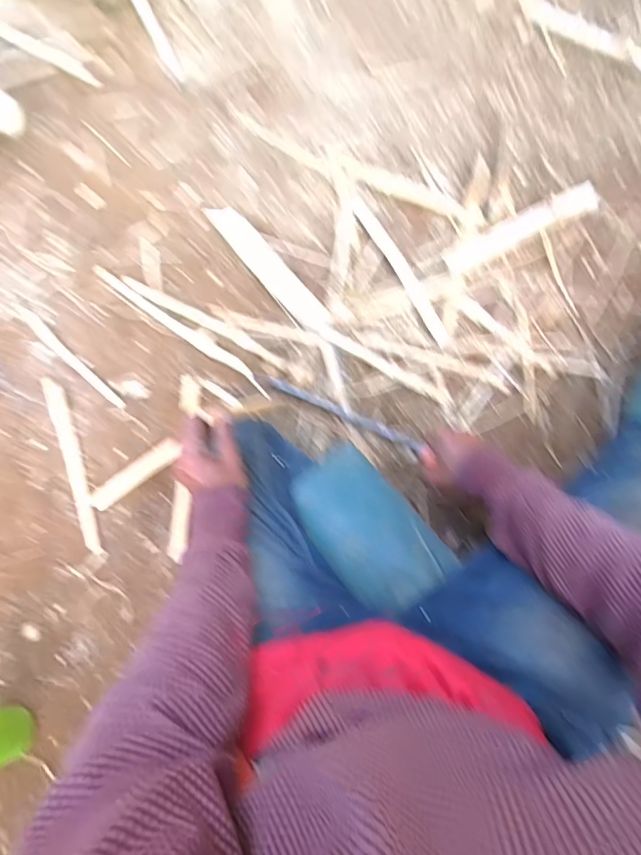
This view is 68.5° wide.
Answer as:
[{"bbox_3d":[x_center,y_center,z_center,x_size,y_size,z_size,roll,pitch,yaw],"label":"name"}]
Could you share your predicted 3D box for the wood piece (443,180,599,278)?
[{"bbox_3d":[0.301,-0.299,0.700,0.259,0.018,0.044,-27,79,-5],"label":"wood piece"}]

